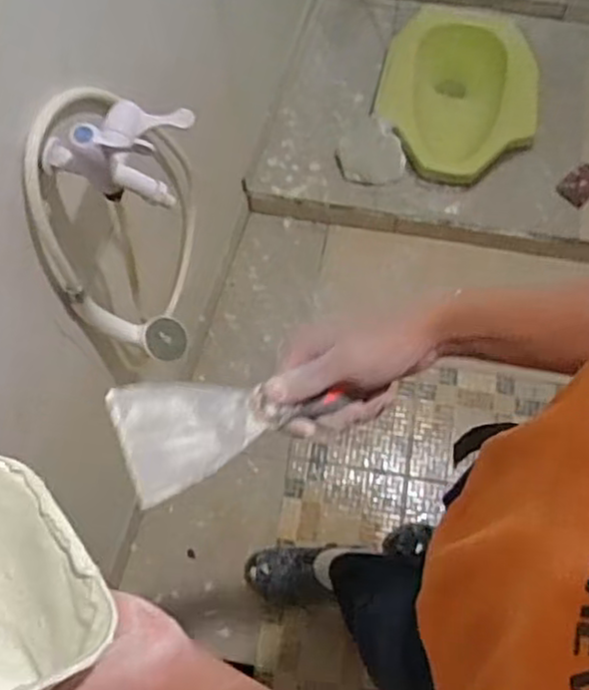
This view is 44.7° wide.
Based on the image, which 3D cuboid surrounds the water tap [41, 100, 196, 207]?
[{"bbox_3d":[-0.185,-0.217,0.736,0.135,0.111,0.101,9,72,4],"label":"water tap"}]

